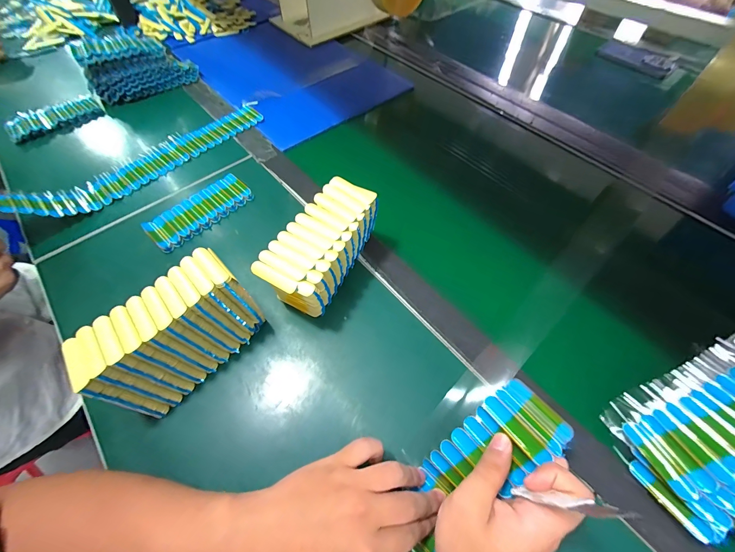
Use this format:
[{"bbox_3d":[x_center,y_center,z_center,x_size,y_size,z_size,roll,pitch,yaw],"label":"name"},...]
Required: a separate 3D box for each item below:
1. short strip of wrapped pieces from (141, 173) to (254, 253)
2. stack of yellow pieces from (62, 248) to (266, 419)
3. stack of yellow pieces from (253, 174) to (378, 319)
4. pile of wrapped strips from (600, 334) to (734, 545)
[{"bbox_3d":[-0.256,-0.101,0.476,0.067,0.023,0.152,40,66,22],"label":"short strip of wrapped pieces"},{"bbox_3d":[-0.202,0.061,0.333,0.158,0.107,0.086,-39,66,-22],"label":"stack of yellow pieces"},{"bbox_3d":[-0.055,-0.032,0.385,0.084,0.093,0.153,26,61,15],"label":"stack of yellow pieces"},{"bbox_3d":[0.335,0.144,0.276,0.180,0.050,0.138,-22,61,-13],"label":"pile of wrapped strips"}]

